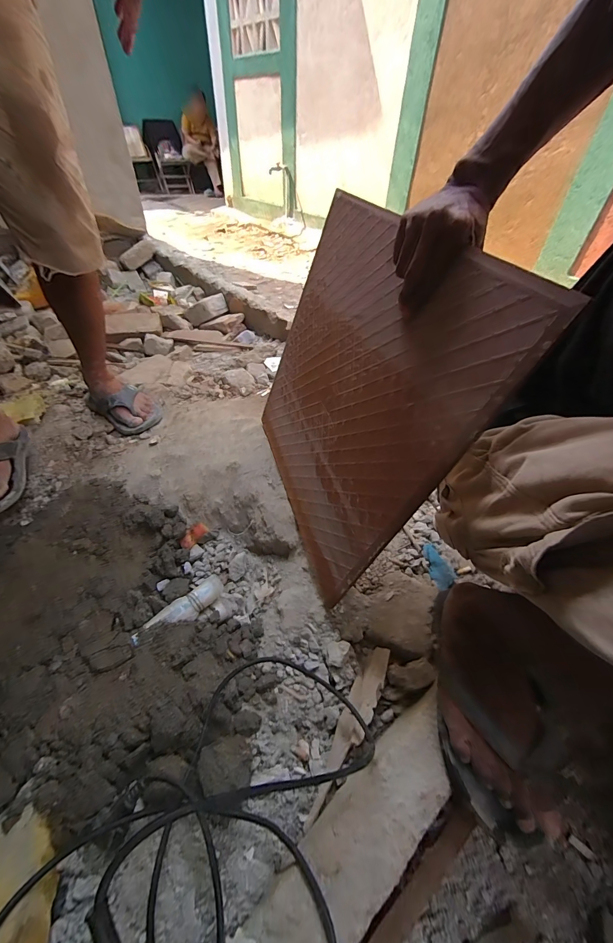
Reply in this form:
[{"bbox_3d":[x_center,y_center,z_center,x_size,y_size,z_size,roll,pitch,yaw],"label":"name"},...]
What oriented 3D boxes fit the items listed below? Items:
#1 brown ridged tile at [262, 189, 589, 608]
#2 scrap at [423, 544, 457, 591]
[{"bbox_3d":[0.045,-0.120,0.529,0.008,0.464,0.475,2,44,-28],"label":"brown ridged tile"},{"bbox_3d":[0.245,0.177,0.625,0.045,0.010,0.088,-10,47,-13],"label":"scrap"}]

